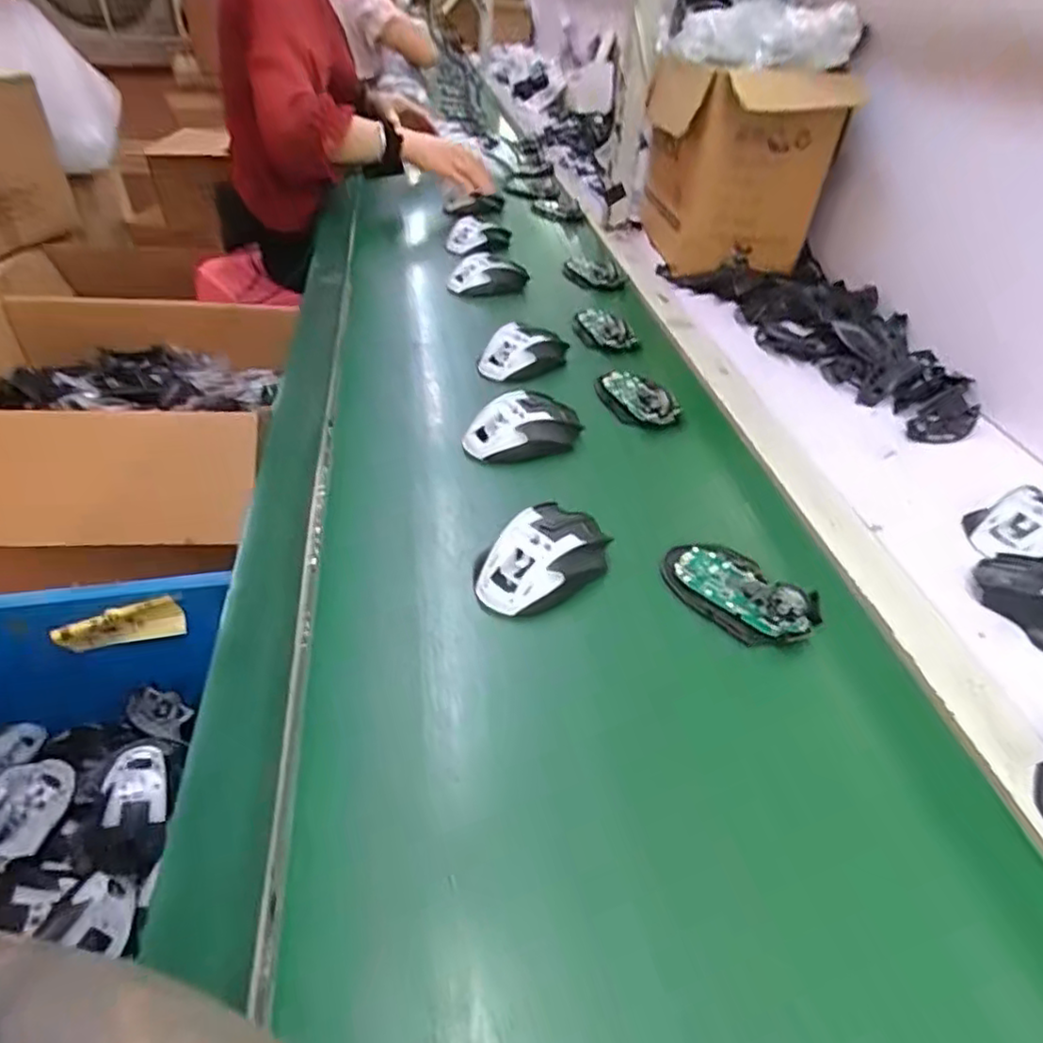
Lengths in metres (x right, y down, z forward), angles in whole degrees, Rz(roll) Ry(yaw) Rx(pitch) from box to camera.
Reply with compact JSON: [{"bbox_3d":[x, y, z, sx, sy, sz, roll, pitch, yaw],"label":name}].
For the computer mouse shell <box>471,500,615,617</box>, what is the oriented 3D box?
[{"bbox_3d":[0.019,0.025,0.494,0.064,0.034,0.107,29,48,28],"label":"computer mouse shell"}]

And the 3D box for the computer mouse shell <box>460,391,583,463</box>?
[{"bbox_3d":[-0.002,-0.092,0.632,0.110,0.040,0.067,-14,44,-18],"label":"computer mouse shell"}]

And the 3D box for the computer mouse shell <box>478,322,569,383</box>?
[{"bbox_3d":[0.005,-0.192,0.750,0.108,0.049,0.053,-28,49,-30],"label":"computer mouse shell"}]

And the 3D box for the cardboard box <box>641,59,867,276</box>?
[{"bbox_3d":[0.312,-0.523,0.991,0.199,0.250,0.259,-5,41,-8],"label":"cardboard box"}]

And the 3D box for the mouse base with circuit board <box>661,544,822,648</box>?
[{"bbox_3d":[0.161,0.049,0.496,0.062,0.027,0.109,-27,49,-29],"label":"mouse base with circuit board"}]

